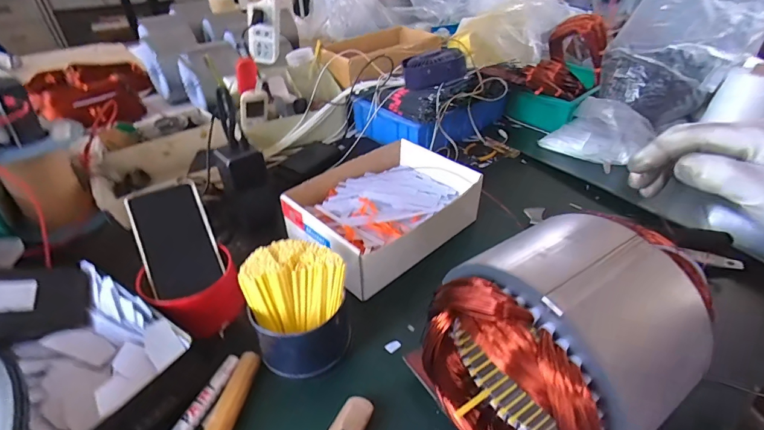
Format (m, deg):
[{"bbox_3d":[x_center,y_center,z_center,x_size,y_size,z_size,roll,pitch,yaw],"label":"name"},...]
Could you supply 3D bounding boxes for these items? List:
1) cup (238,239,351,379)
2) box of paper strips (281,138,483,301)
[{"bbox_3d":[-0.086,0.092,0.413,0.100,0.086,0.106,0,38,0],"label":"cup"},{"bbox_3d":[0.005,-0.012,0.576,0.252,0.079,0.190,-31,47,-33],"label":"box of paper strips"}]

